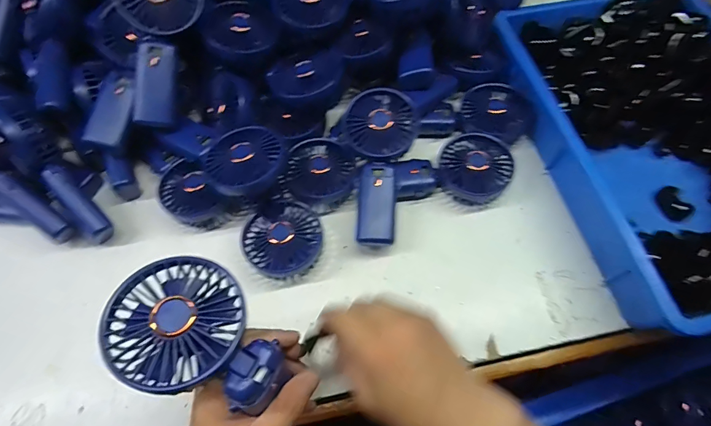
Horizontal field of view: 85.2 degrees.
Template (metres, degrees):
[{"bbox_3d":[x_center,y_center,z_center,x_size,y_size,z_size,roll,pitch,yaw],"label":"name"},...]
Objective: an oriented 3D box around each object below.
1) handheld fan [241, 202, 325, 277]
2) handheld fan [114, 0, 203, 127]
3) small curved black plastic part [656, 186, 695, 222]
[{"bbox_3d":[-0.078,0.030,0.426,0.082,0.052,0.079,0,64,0],"label":"handheld fan"},{"bbox_3d":[-0.216,-0.187,0.416,0.077,0.037,0.182,9,99,6],"label":"handheld fan"},{"bbox_3d":[0.382,-0.012,0.464,0.022,0.018,0.044,-11,65,-5],"label":"small curved black plastic part"}]

